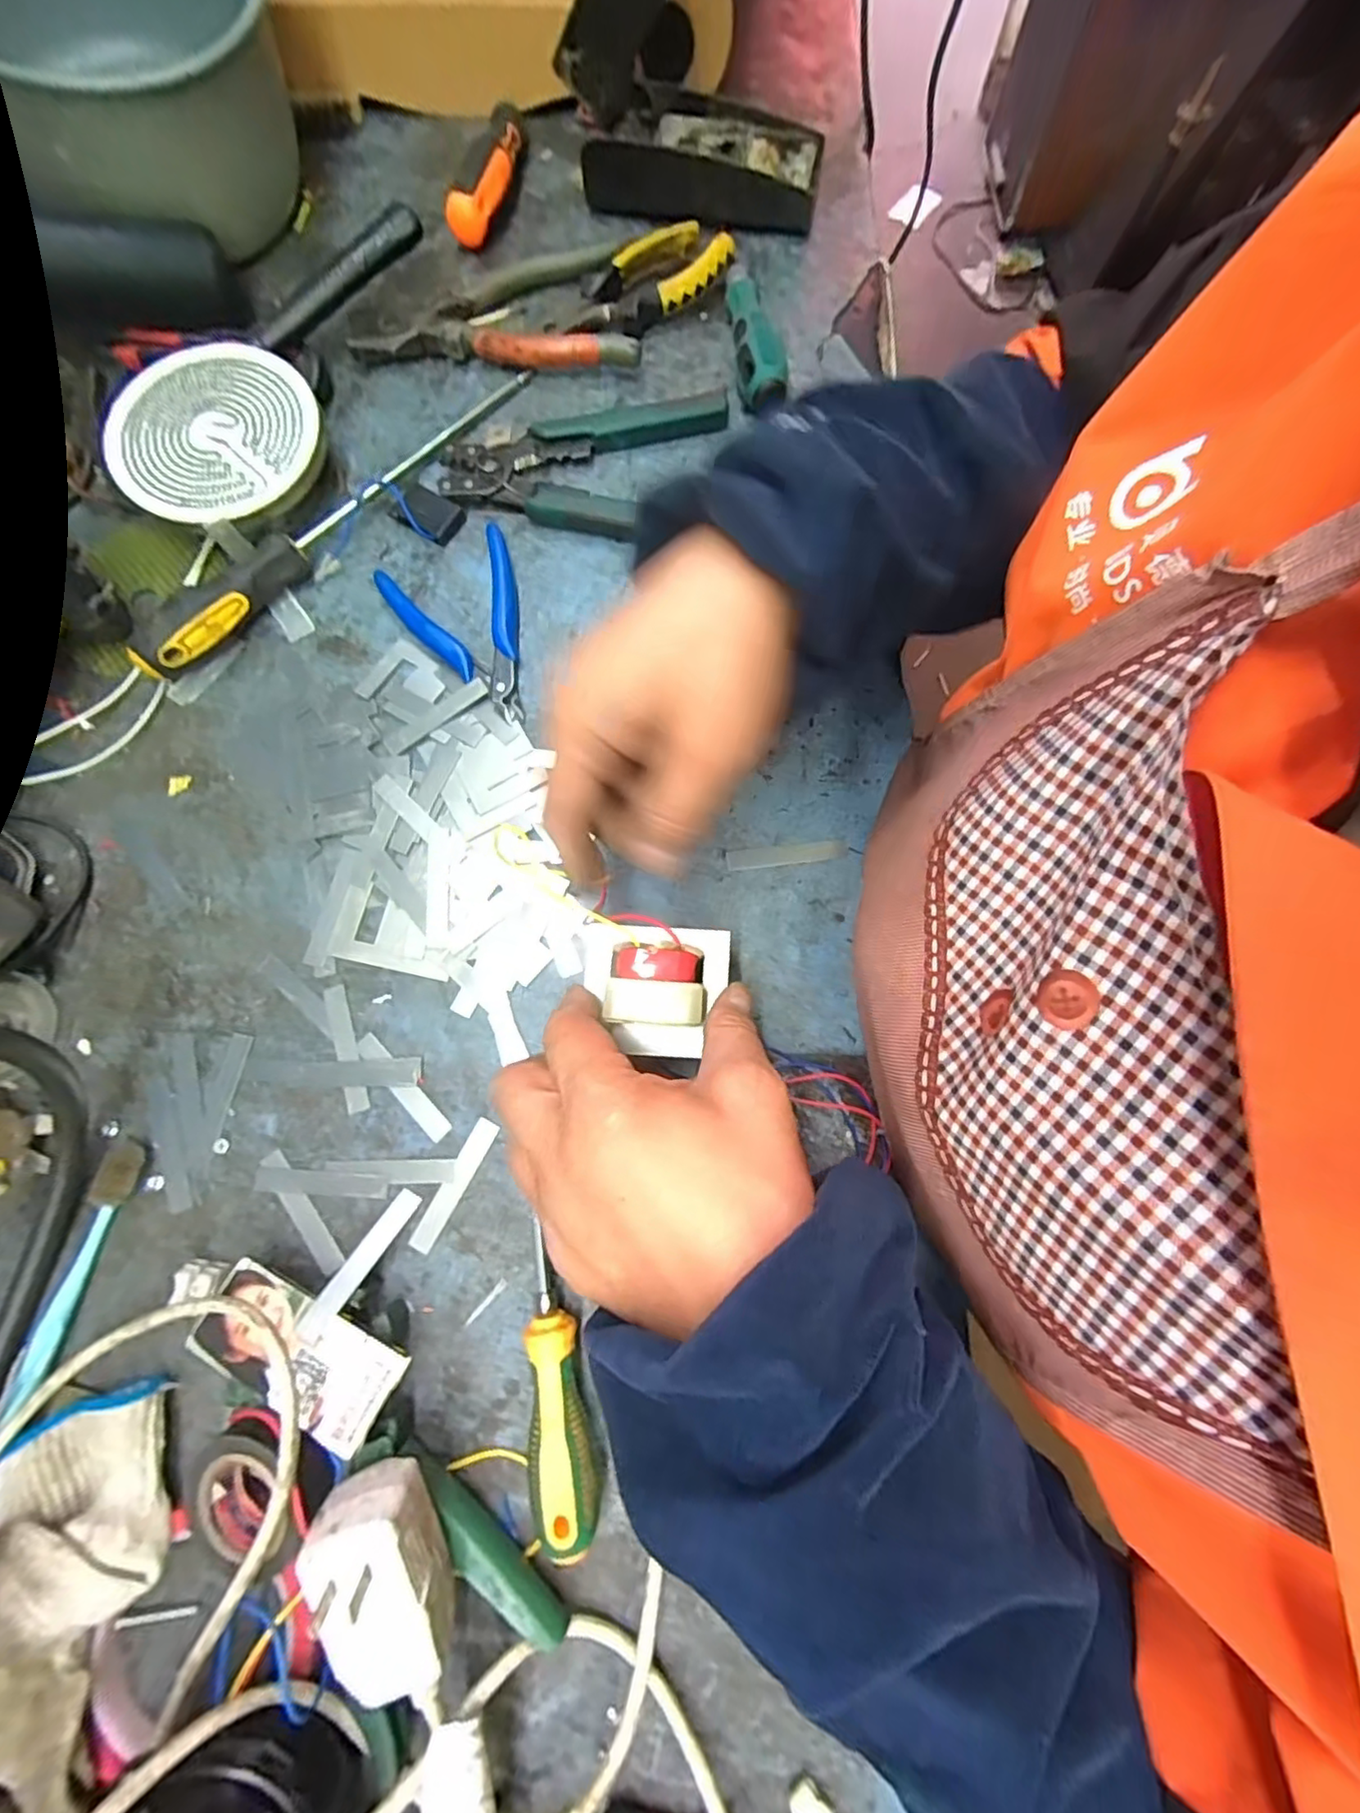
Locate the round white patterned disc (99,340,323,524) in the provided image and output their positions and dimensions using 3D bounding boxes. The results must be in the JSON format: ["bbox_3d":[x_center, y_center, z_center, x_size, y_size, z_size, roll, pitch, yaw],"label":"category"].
[{"bbox_3d":[-0.273,-0.278,0.367,0.120,0.012,0.115,0,77,0],"label":"round white patterned disc"}]

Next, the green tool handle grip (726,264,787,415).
[{"bbox_3d":[0.047,-0.372,0.410,0.029,0.031,0.129,-5,77,-1],"label":"green tool handle grip"}]

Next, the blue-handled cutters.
[{"bbox_3d":[-0.121,-0.161,0.371,0.077,0.012,0.117,-26,78,-6],"label":"blue-handled cutters"}]

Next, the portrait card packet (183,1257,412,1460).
[{"bbox_3d":[-0.164,0.190,0.268,0.088,0.009,0.037,23,66,11],"label":"portrait card packet"}]

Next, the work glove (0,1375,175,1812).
[{"bbox_3d":[-0.255,0.284,0.254,0.073,0.039,0.145,4,77,1],"label":"work glove"}]

